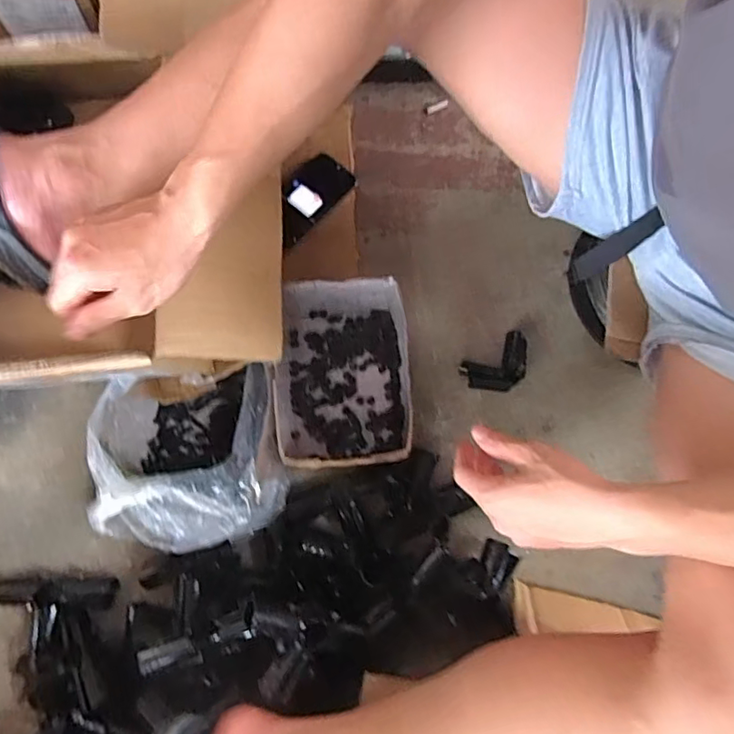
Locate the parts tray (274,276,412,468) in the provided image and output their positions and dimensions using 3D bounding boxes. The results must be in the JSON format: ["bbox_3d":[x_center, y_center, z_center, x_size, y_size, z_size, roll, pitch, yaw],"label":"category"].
[{"bbox_3d":[-0.028,0.010,0.670,0.170,0.086,0.208,0,77,-1],"label":"parts tray"}]

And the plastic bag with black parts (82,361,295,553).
[{"bbox_3d":[-0.194,0.101,0.623,0.199,0.124,0.183,-9,77,-3],"label":"plastic bag with black parts"}]

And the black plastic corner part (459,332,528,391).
[{"bbox_3d":[0.163,0.000,0.697,0.079,0.035,0.056,-28,79,-7],"label":"black plastic corner part"}]

